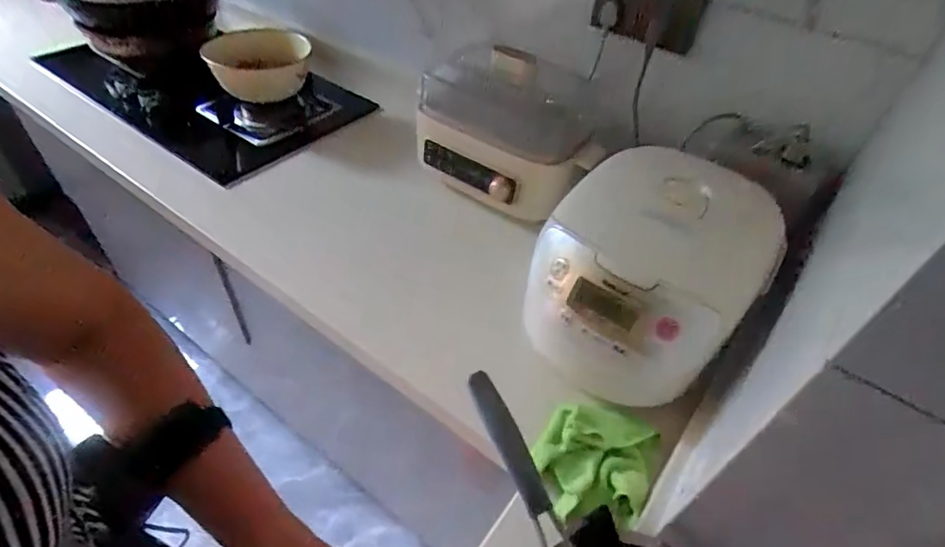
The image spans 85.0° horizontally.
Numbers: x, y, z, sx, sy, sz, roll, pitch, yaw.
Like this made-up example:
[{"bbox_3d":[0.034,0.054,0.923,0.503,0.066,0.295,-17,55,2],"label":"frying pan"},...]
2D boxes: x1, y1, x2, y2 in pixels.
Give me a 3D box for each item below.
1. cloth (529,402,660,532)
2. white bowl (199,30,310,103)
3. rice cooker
[{"bbox_3d":[0.143,0.220,0.597,0.135,0.037,0.127,2,46,7],"label":"cloth"},{"bbox_3d":[-0.452,-0.450,1.093,0.197,0.090,0.207,-3,46,3],"label":"white bowl"},{"bbox_3d":[0.221,-0.006,0.664,0.230,0.172,0.299,26,53,27],"label":"rice cooker"}]

